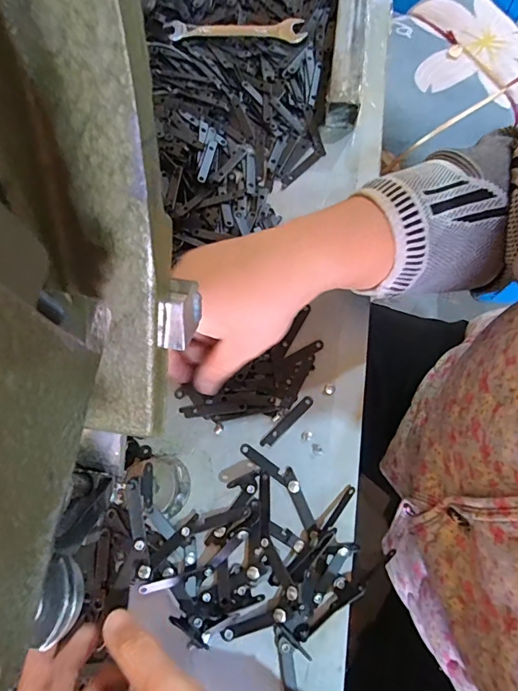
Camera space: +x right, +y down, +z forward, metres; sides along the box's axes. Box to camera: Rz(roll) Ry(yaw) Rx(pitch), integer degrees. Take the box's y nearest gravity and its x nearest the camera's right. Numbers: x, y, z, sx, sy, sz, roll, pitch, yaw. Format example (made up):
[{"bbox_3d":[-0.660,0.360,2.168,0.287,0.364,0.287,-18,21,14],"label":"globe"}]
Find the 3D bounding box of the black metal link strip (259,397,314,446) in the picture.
[{"bbox_3d":[0.022,0.059,0.351,0.052,0.004,0.010,-43,78,-12],"label":"black metal link strip"}]

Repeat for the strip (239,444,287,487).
[{"bbox_3d":[0.004,0.091,0.343,0.044,0.004,0.009,35,74,11],"label":"strip"}]

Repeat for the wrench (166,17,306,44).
[{"bbox_3d":[-0.024,-0.331,0.464,0.142,0.008,0.031,4,73,1],"label":"wrench"}]

